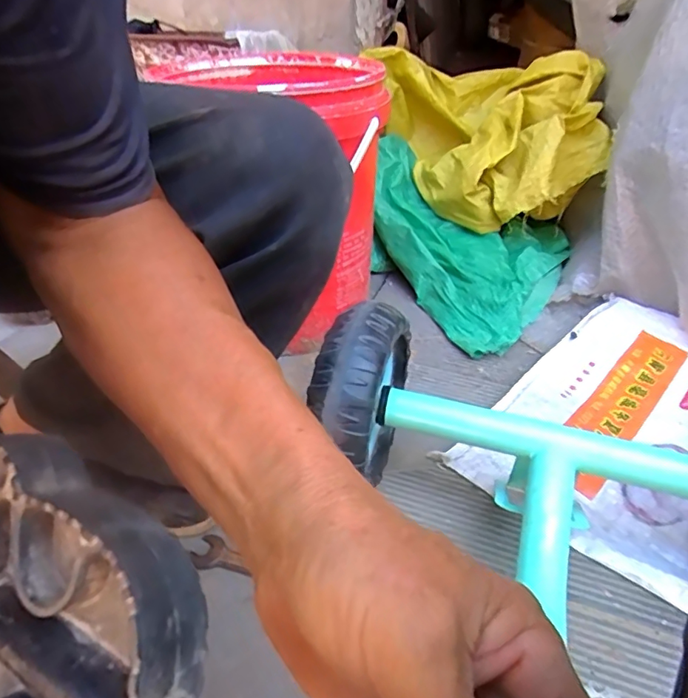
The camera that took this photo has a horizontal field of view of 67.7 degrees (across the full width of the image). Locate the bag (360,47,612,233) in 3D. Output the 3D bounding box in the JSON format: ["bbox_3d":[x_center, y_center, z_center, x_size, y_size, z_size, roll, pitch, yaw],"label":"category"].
[{"bbox_3d":[0.263,-0.408,0.973,0.221,0.242,0.432,-18,40,-22],"label":"bag"}]

